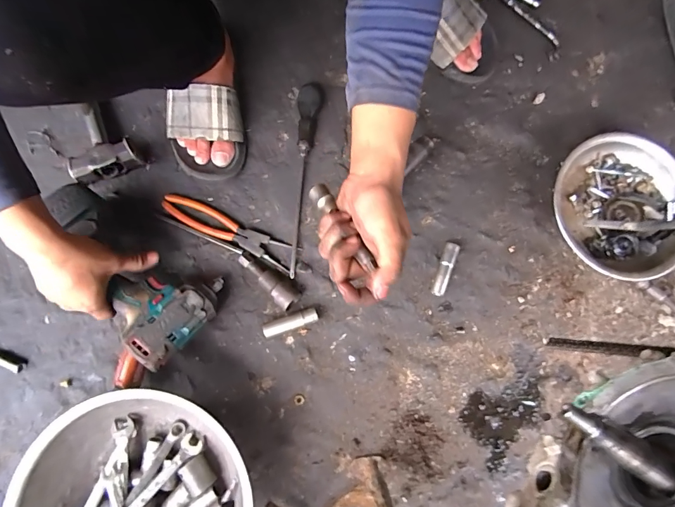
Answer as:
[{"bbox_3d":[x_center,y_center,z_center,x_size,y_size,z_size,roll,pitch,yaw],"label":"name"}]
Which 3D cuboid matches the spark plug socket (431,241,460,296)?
[{"bbox_3d":[0.156,0.023,0.530,0.017,0.022,0.081,21,80,4],"label":"spark plug socket"}]

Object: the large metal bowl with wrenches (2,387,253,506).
[{"bbox_3d":[-0.234,0.294,0.433,0.250,0.103,0.254,0,79,0],"label":"large metal bowl with wrenches"}]

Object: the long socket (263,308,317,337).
[{"bbox_3d":[-0.066,0.098,0.516,0.076,0.024,0.020,-20,80,-4],"label":"long socket"}]

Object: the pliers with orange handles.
[{"bbox_3d":[-0.165,-0.035,0.546,0.213,0.009,0.040,26,80,5],"label":"pliers with orange handles"}]

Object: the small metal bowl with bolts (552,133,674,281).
[{"bbox_3d":[0.410,-0.065,0.531,0.205,0.048,0.199,0,79,0],"label":"small metal bowl with bolts"}]

